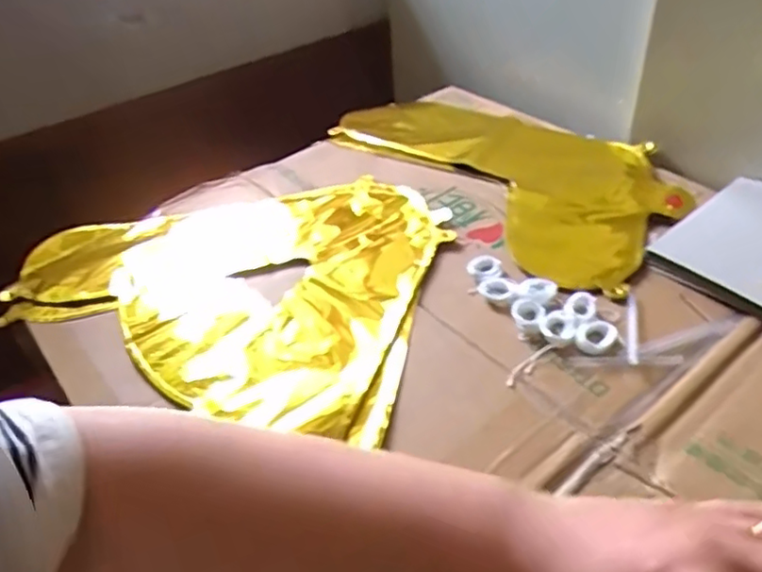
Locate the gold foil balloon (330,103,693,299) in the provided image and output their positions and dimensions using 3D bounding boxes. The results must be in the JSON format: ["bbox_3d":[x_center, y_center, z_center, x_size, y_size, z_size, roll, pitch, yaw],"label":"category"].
[{"bbox_3d":[0.142,-0.134,0.674,0.227,0.013,0.408,-26,45,-22],"label":"gold foil balloon"}]

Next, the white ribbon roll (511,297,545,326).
[{"bbox_3d":[0.112,0.019,0.476,0.024,0.007,0.029,13,44,20],"label":"white ribbon roll"}]

